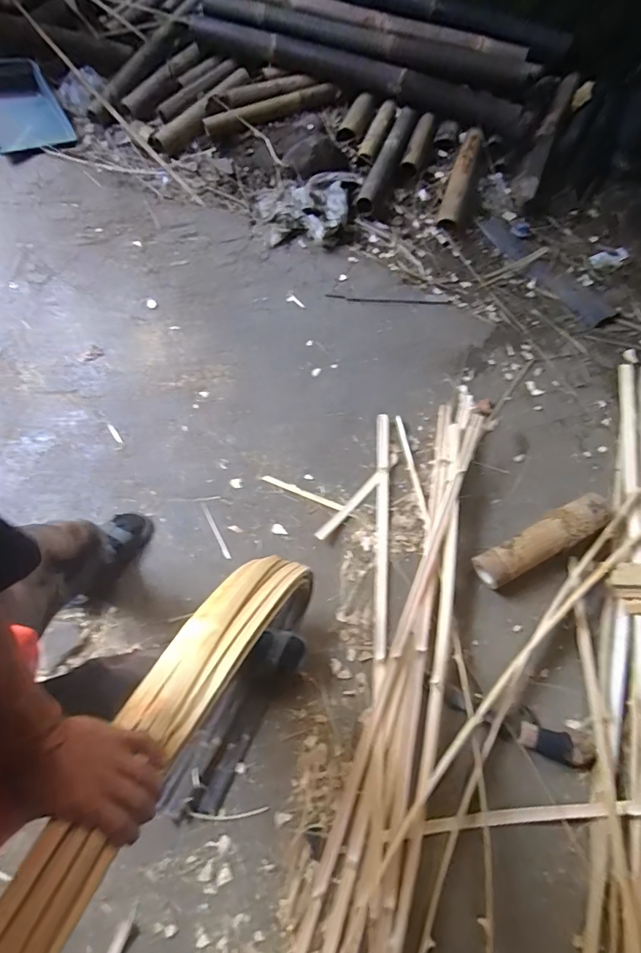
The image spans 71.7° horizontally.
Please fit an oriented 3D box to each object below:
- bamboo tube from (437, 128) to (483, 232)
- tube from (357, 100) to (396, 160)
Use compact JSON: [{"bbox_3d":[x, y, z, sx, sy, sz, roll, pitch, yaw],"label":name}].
[{"bbox_3d":[0.468,-0.991,1.486,0.071,0.067,0.412,17,73,8],"label":"bamboo tube"},{"bbox_3d":[0.193,-1.182,1.518,0.059,0.052,0.244,24,74,10],"label":"tube"}]

